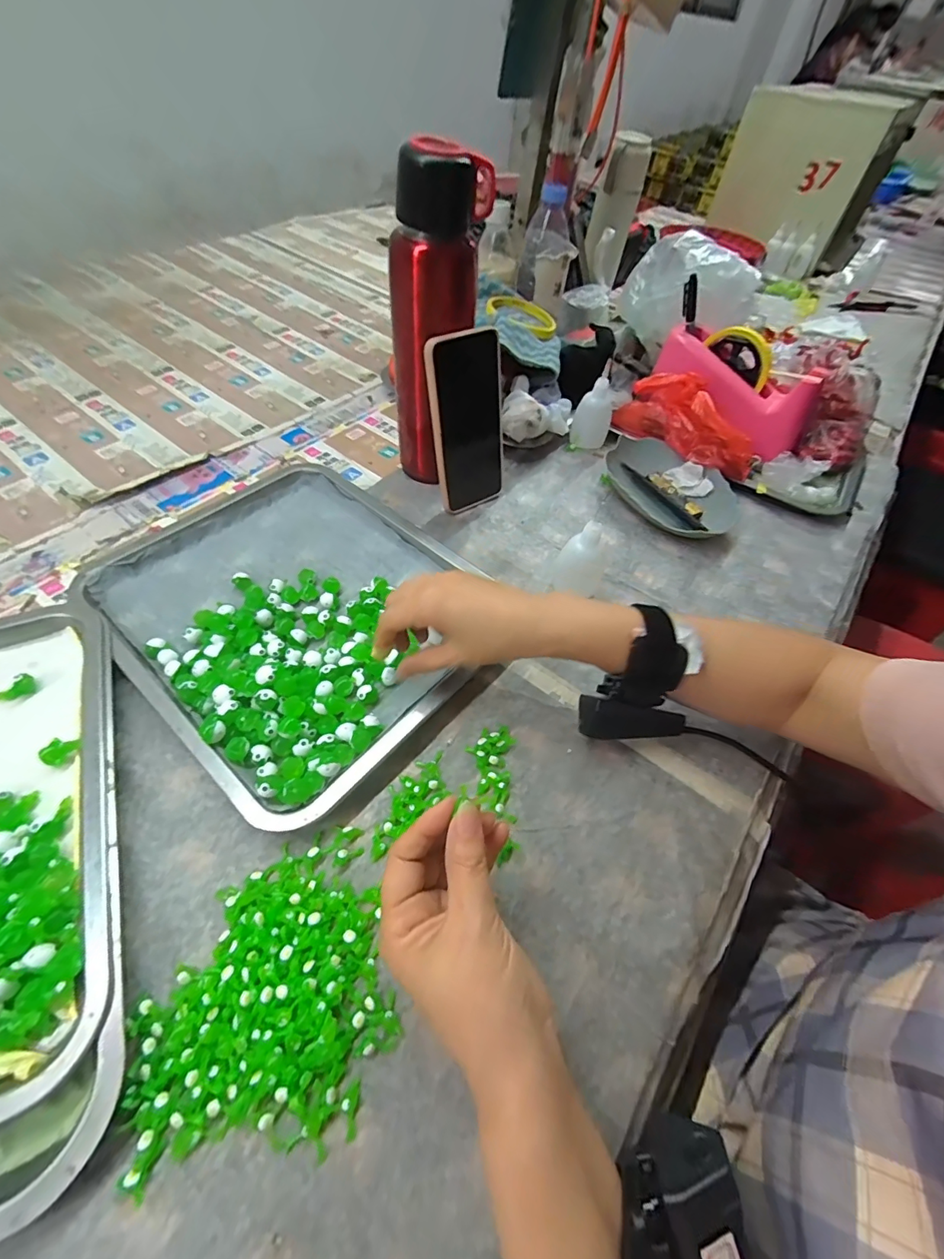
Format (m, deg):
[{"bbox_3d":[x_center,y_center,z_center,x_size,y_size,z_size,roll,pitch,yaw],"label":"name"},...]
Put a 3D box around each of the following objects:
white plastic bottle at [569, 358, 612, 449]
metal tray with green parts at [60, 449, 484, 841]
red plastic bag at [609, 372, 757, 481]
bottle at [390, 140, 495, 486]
[{"bbox_3d":[0.152,-0.272,0.572,0.044,0.095,0.048,19,54,8],"label":"white plastic bottle"},{"bbox_3d":[-0.158,-0.029,0.410,0.331,0.027,0.260,37,59,19],"label":"metal tray with green parts"},{"bbox_3d":[0.250,-0.240,0.553,0.172,0.075,0.056,29,57,15],"label":"red plastic bag"},{"bbox_3d":[-0.031,-0.270,0.451,0.072,0.267,0.063,-30,62,-24],"label":"bottle"}]

